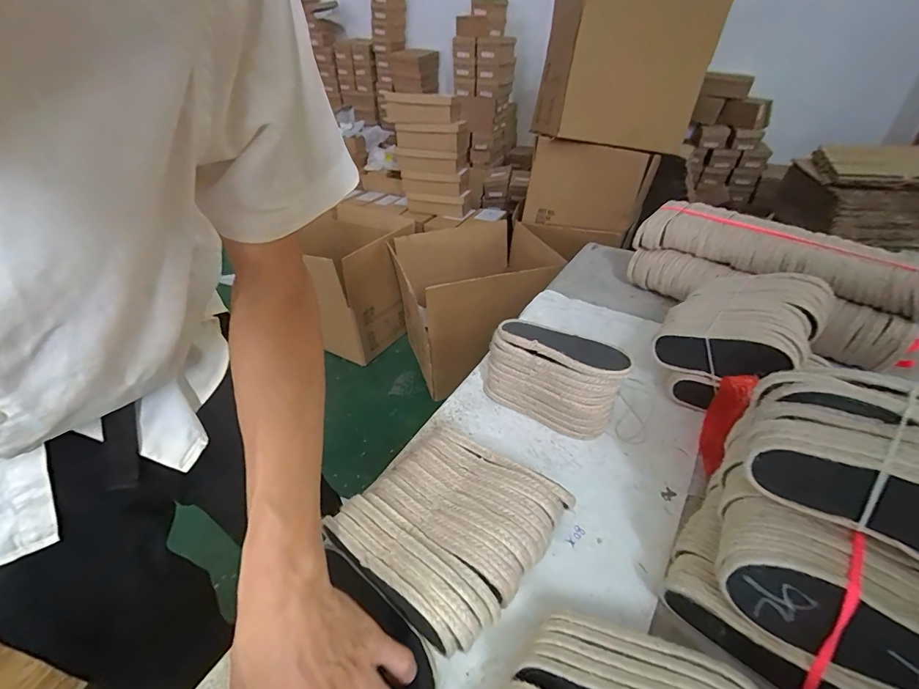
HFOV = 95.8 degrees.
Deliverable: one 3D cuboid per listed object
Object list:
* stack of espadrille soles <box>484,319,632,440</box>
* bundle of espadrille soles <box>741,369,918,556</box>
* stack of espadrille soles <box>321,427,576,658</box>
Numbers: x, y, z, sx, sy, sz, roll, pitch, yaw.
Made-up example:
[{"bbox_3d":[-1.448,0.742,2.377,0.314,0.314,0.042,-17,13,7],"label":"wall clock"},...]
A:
[{"bbox_3d":[0.122,0.039,0.543,0.177,0.123,0.067,22,44,29],"label":"stack of espadrille soles"},{"bbox_3d":[0.305,0.076,0.279,0.180,0.077,0.105,29,47,35],"label":"bundle of espadrille soles"},{"bbox_3d":[-0.009,0.178,0.409,0.172,0.077,0.172,24,45,31],"label":"stack of espadrille soles"}]

